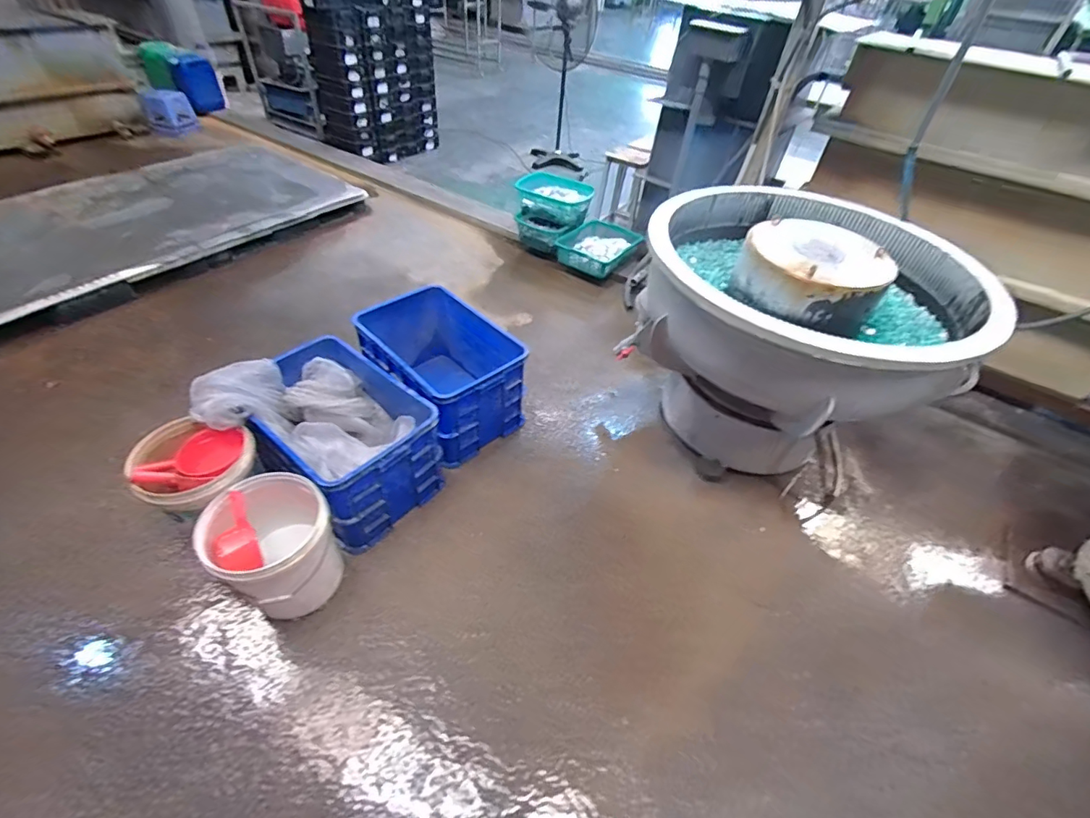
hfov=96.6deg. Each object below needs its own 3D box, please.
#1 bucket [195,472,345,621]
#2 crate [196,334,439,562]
[{"bbox_3d":[-0.749,0.397,1.365,0.280,0.396,0.274,3,44,-3],"label":"bucket"},{"bbox_3d":[-0.718,0.096,1.642,0.622,0.422,0.492,30,49,22],"label":"crate"}]

